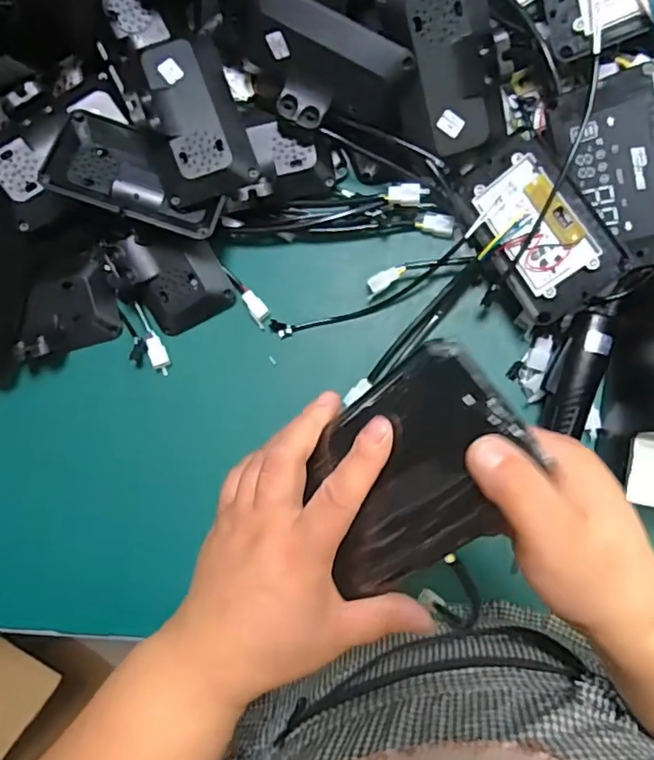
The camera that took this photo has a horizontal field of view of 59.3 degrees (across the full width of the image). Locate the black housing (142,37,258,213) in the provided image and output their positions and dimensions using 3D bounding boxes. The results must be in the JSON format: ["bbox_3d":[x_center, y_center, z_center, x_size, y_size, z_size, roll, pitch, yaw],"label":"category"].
[{"bbox_3d":[-0.124,-0.237,0.518,0.084,0.035,0.149,-18,83,6],"label":"black housing"}]

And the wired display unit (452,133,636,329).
[{"bbox_3d":[0.180,-0.132,0.498,0.090,0.026,0.154,-37,74,26],"label":"wired display unit"}]

